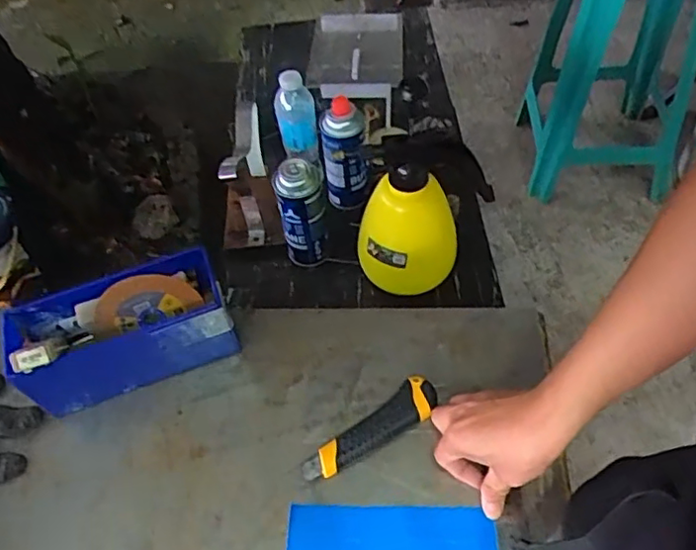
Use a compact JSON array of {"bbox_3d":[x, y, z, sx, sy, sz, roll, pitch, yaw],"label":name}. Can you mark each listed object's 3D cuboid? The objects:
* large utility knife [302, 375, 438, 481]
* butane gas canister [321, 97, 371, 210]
[{"bbox_3d":[0.024,0.153,0.597,0.148,0.020,0.038,-33,59,-18],"label":"large utility knife"},{"bbox_3d":[-0.004,-0.185,0.939,0.067,0.174,0.071,-7,55,-1],"label":"butane gas canister"}]

